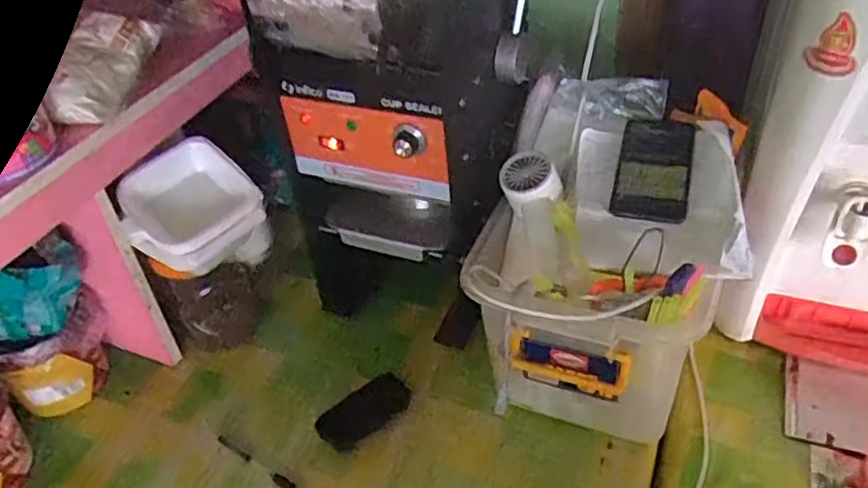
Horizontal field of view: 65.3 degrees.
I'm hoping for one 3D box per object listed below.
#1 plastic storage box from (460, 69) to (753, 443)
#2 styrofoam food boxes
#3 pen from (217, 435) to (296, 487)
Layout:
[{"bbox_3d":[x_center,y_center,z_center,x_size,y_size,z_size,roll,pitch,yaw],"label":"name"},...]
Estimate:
[{"bbox_3d":[0.192,0.017,0.747,0.249,0.247,0.327,9,42,18],"label":"plastic storage box"},{"bbox_3d":[-0.269,-0.044,0.763,0.149,0.096,0.125,-19,41,-14],"label":"styrofoam food boxes"},{"bbox_3d":[-0.197,0.247,0.759,0.129,0.006,0.012,22,47,28],"label":"pen"}]

